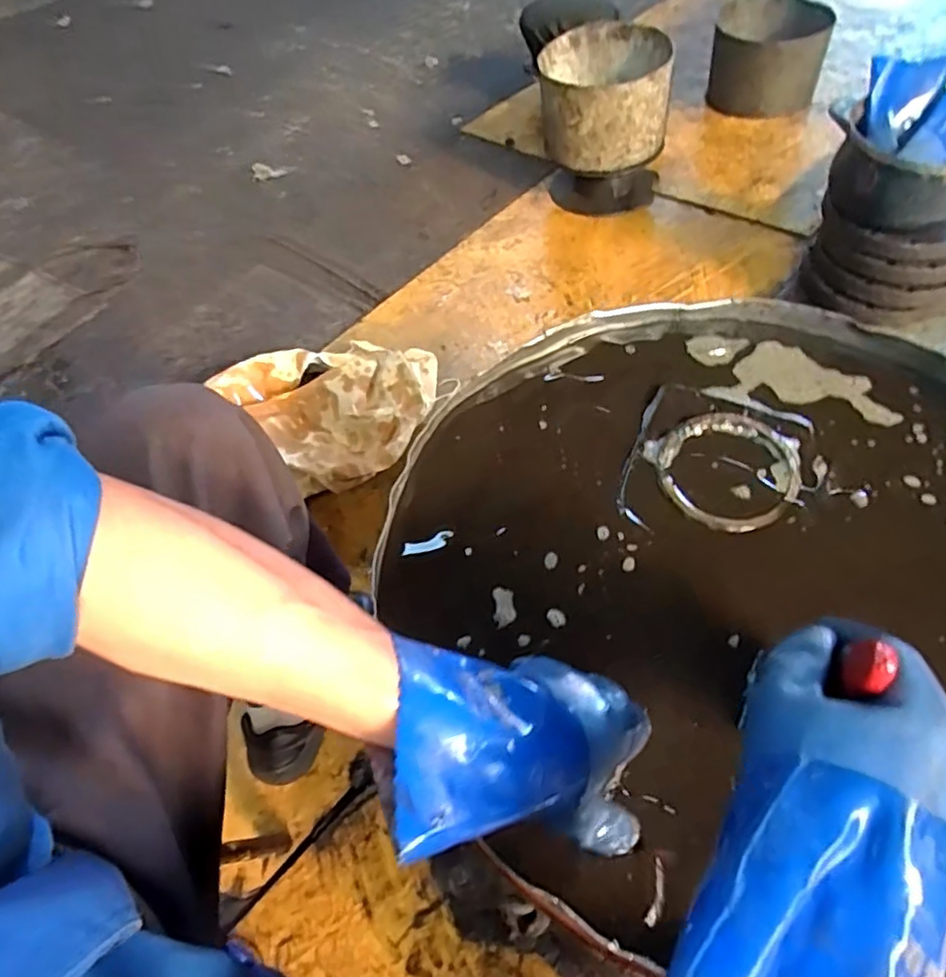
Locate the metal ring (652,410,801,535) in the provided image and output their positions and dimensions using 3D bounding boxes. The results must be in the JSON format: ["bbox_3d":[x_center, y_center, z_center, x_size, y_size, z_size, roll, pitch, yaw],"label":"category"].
[{"bbox_3d":[0.229,-0.019,0.563,0.125,0.007,0.121,-2,53,3],"label":"metal ring"}]

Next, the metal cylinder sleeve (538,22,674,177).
[{"bbox_3d":[0.298,-0.888,1.447,0.281,0.184,0.317,6,56,12],"label":"metal cylinder sleeve"}]

